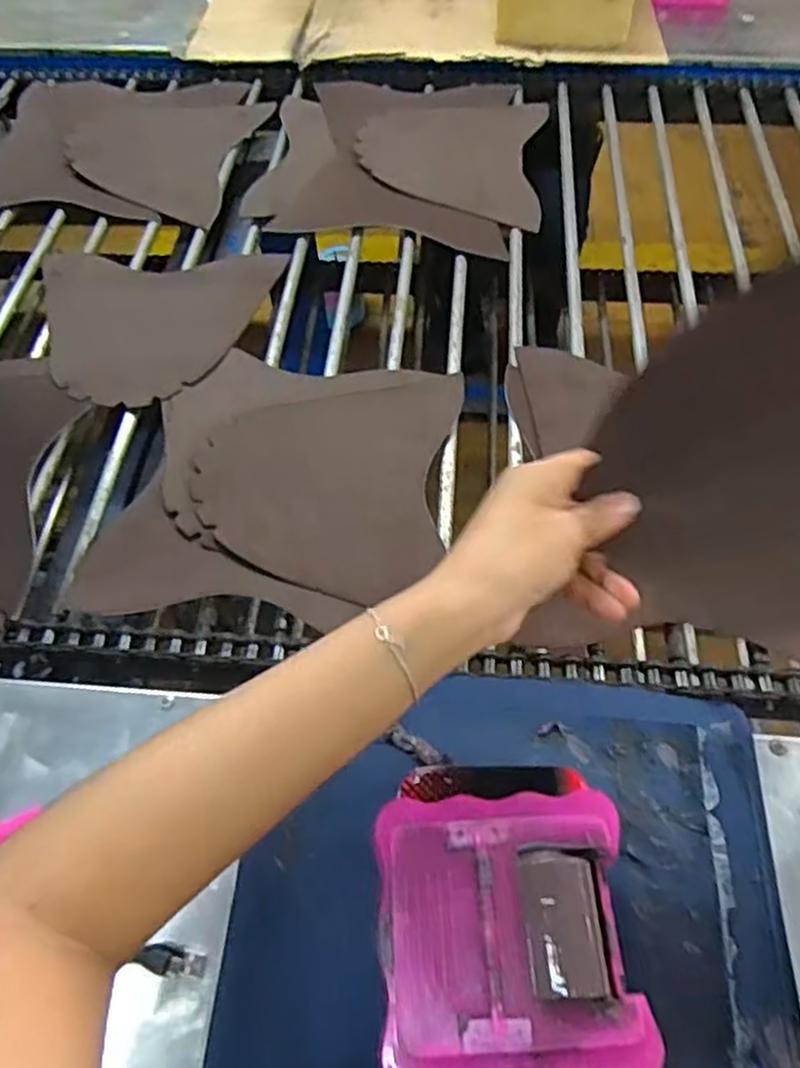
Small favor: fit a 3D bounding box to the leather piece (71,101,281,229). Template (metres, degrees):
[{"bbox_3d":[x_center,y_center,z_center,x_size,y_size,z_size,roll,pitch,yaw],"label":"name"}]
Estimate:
[{"bbox_3d":[-0.300,-0.463,0.889,0.233,0.009,0.222,12,59,9],"label":"leather piece"}]

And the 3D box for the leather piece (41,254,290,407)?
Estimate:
[{"bbox_3d":[-0.253,-0.208,0.731,0.240,0.009,0.210,2,58,3],"label":"leather piece"}]

